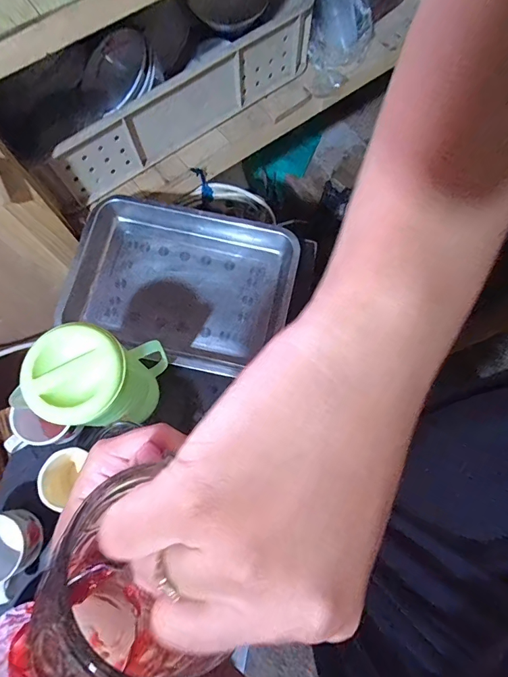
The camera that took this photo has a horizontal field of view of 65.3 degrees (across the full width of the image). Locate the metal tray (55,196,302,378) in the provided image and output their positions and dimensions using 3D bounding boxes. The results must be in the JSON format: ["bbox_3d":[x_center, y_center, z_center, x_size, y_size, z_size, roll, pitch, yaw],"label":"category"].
[{"bbox_3d":[-0.117,-0.090,0.640,0.352,0.039,0.265,12,76,2],"label":"metal tray"}]

